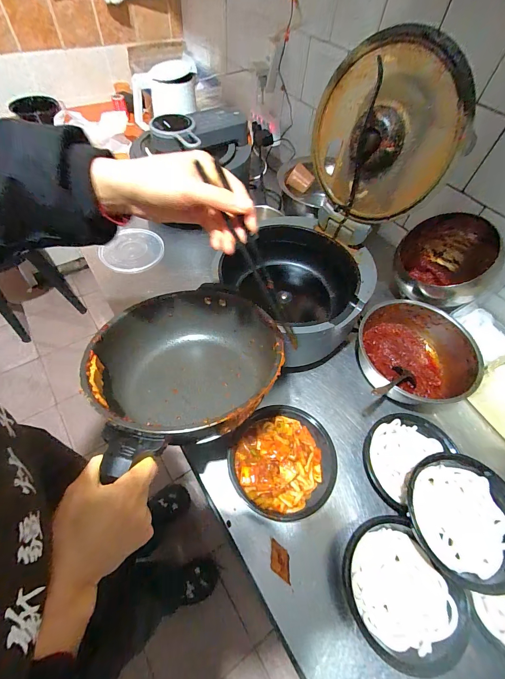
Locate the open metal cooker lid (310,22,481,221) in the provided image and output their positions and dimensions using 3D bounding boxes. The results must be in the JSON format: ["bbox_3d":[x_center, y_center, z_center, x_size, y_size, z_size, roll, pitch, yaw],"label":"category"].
[{"bbox_3d":[0.208,-0.345,0.514,0.272,0.263,0.055,31,47,32],"label":"open metal cooker lid"}]

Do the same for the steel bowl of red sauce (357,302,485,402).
[{"bbox_3d":[0.353,0.029,0.642,0.211,0.088,0.236,-15,59,-14],"label":"steel bowl of red sauce"}]

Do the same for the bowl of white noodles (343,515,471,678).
[{"bbox_3d":[0.210,0.372,0.440,0.141,0.046,0.170,-24,61,-20],"label":"bowl of white noodles"}]

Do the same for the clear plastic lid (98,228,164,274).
[{"bbox_3d":[-0.346,-0.254,0.852,0.161,0.026,0.170,2,56,-3],"label":"clear plastic lid"}]

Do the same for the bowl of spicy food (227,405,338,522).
[{"bbox_3d":[0.050,0.208,0.507,0.178,0.097,0.175,2,56,-3],"label":"bowl of spicy food"}]

